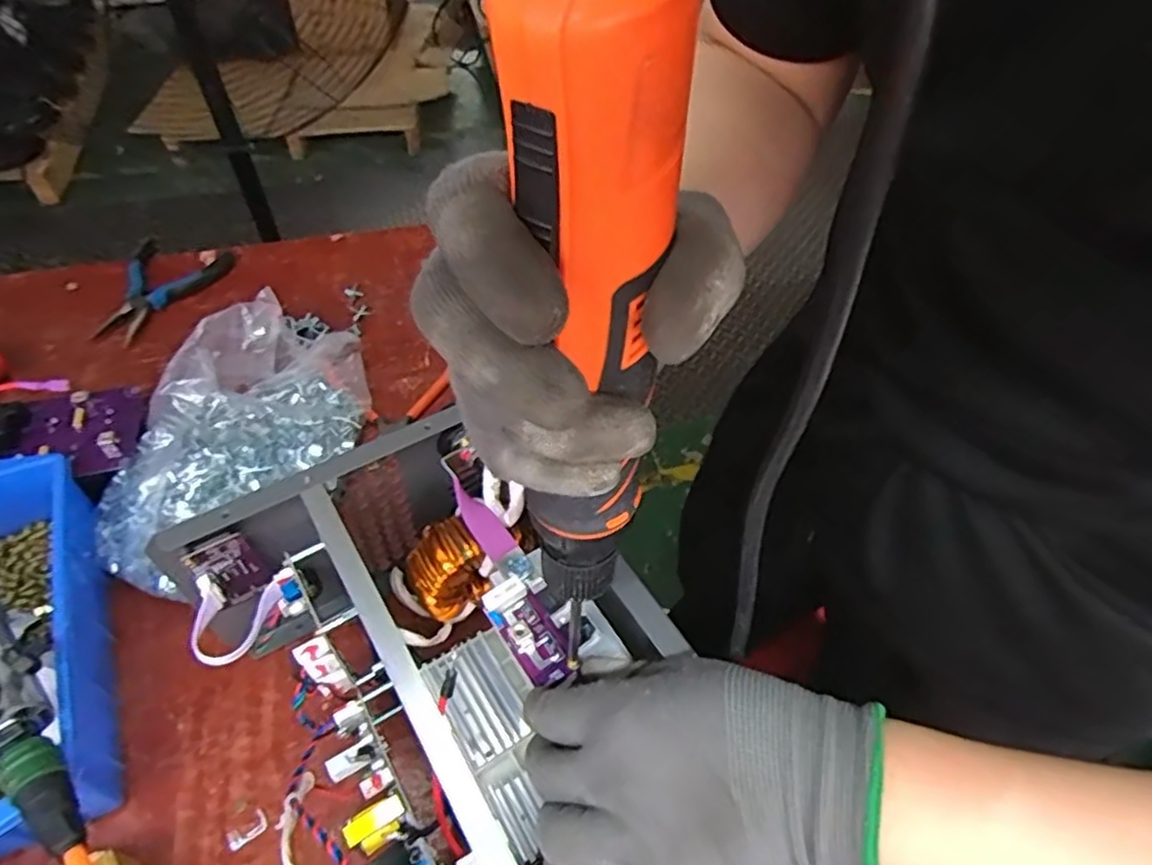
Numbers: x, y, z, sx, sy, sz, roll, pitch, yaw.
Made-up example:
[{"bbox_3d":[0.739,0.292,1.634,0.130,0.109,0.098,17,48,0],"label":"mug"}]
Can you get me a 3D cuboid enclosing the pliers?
[{"bbox_3d":[-0.415,-0.138,0.699,0.098,0.019,0.138,6,51,2],"label":"pliers"}]

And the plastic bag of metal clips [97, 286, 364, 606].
[{"bbox_3d":[-0.256,-0.010,0.552,0.140,0.099,0.277,18,53,11],"label":"plastic bag of metal clips"}]

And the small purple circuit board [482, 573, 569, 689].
[{"bbox_3d":[-0.026,0.104,0.364,0.026,0.015,0.055,-30,71,-24],"label":"small purple circuit board"}]

